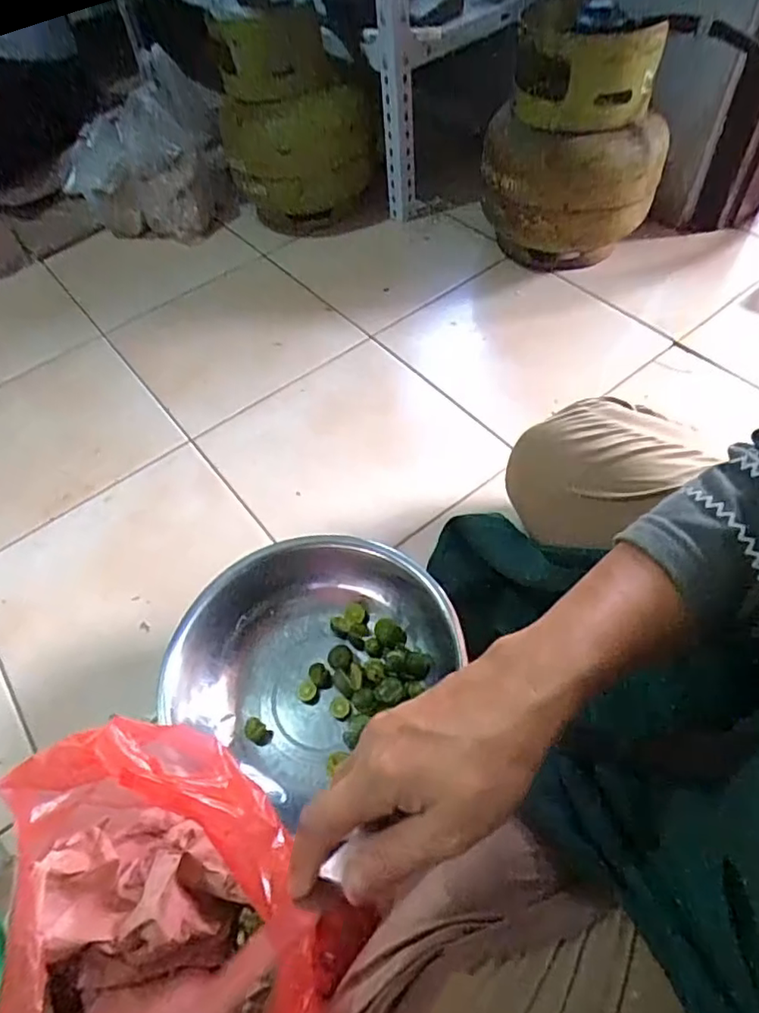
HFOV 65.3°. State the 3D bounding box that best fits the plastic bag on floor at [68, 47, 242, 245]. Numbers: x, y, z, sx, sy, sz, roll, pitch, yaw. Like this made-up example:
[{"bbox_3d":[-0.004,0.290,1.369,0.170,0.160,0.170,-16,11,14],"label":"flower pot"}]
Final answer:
[{"bbox_3d":[-0.403,-0.593,1.011,0.287,0.238,0.128,10,55,12],"label":"plastic bag on floor"}]

